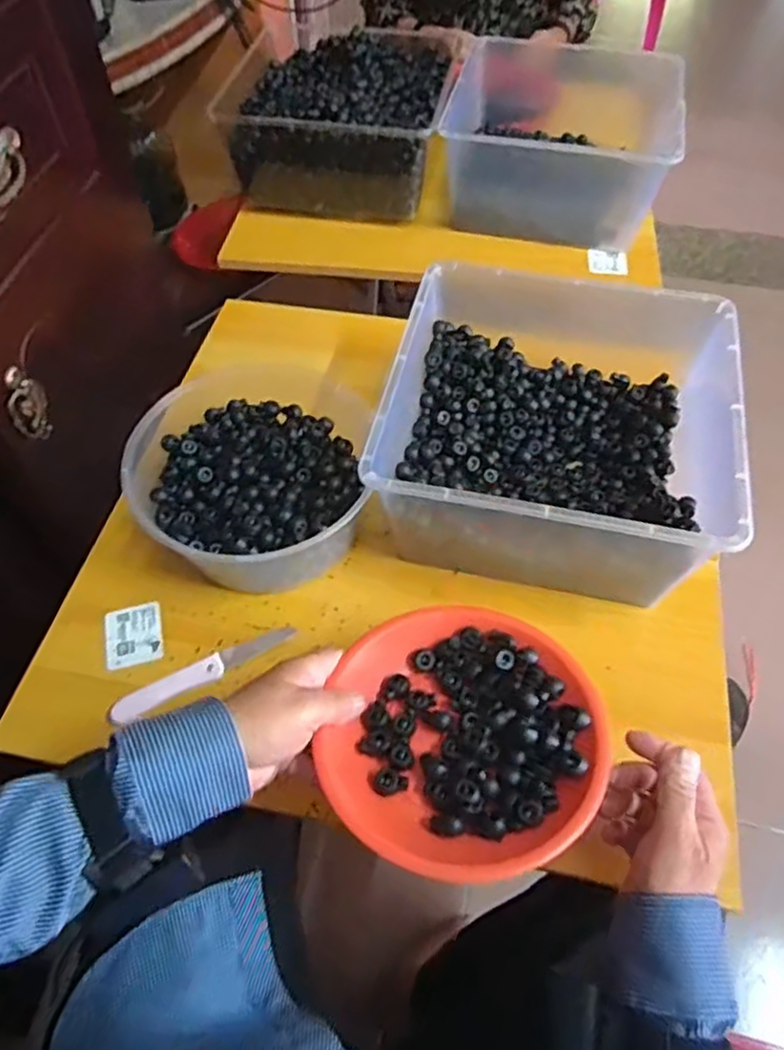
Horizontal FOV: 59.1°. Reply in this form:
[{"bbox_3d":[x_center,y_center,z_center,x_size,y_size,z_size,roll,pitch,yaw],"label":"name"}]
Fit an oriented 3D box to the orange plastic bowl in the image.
[{"bbox_3d":[0.050,0.139,0.481,0.180,0.031,0.192,0,56,0],"label":"orange plastic bowl"}]

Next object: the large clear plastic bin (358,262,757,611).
[{"bbox_3d":[0.155,-0.096,0.674,0.302,0.137,0.315,10,56,8],"label":"large clear plastic bin"}]

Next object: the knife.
[{"bbox_3d":[-0.166,0.131,0.614,0.167,0.012,0.021,-24,59,-15],"label":"knife"}]

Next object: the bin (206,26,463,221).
[{"bbox_3d":[-0.071,-0.592,1.025,0.309,0.138,0.270,6,56,5],"label":"bin"}]

